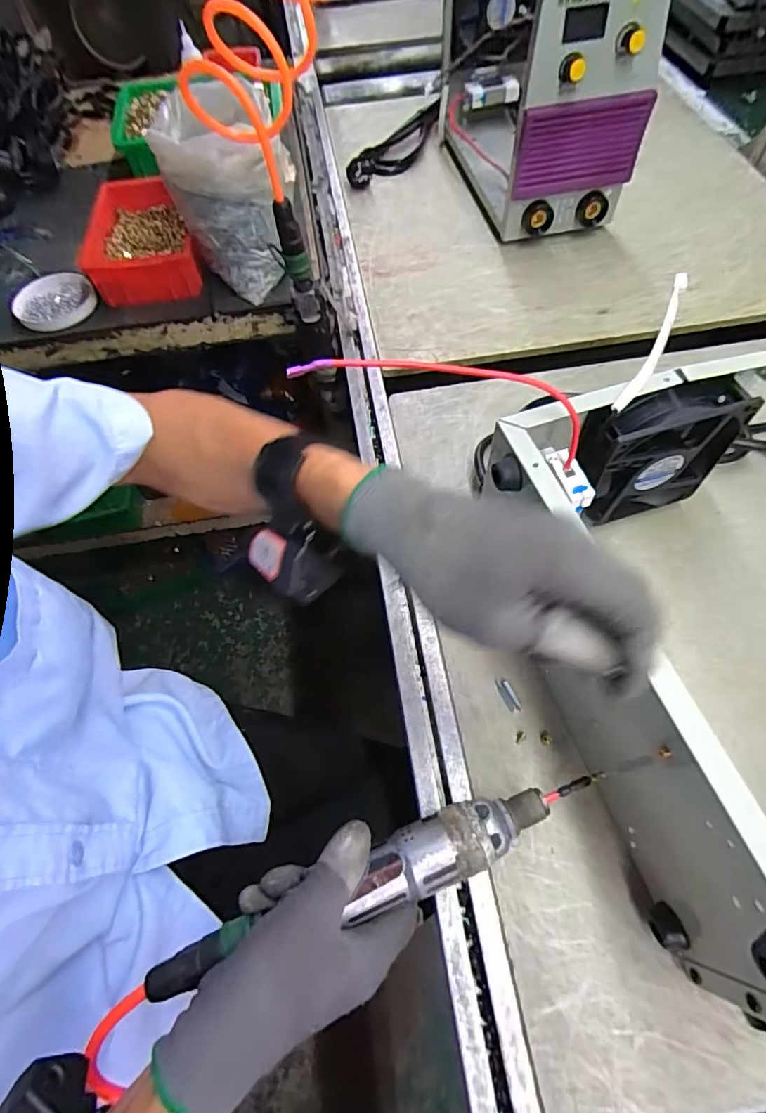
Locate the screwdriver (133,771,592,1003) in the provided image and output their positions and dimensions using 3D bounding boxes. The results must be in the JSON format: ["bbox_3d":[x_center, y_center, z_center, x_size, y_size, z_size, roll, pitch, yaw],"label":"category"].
[{"bbox_3d":[0.004,0.198,0.326,0.304,0.036,0.041,-20,62,-9],"label":"screwdriver"}]

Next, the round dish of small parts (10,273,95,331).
[{"bbox_3d":[-0.423,-0.331,0.673,0.095,0.015,0.105,-28,63,-11],"label":"round dish of small parts"}]

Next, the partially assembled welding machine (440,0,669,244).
[{"bbox_3d":[0.192,-0.641,0.693,0.156,0.240,0.397,-11,61,-2],"label":"partially assembled welding machine"}]

